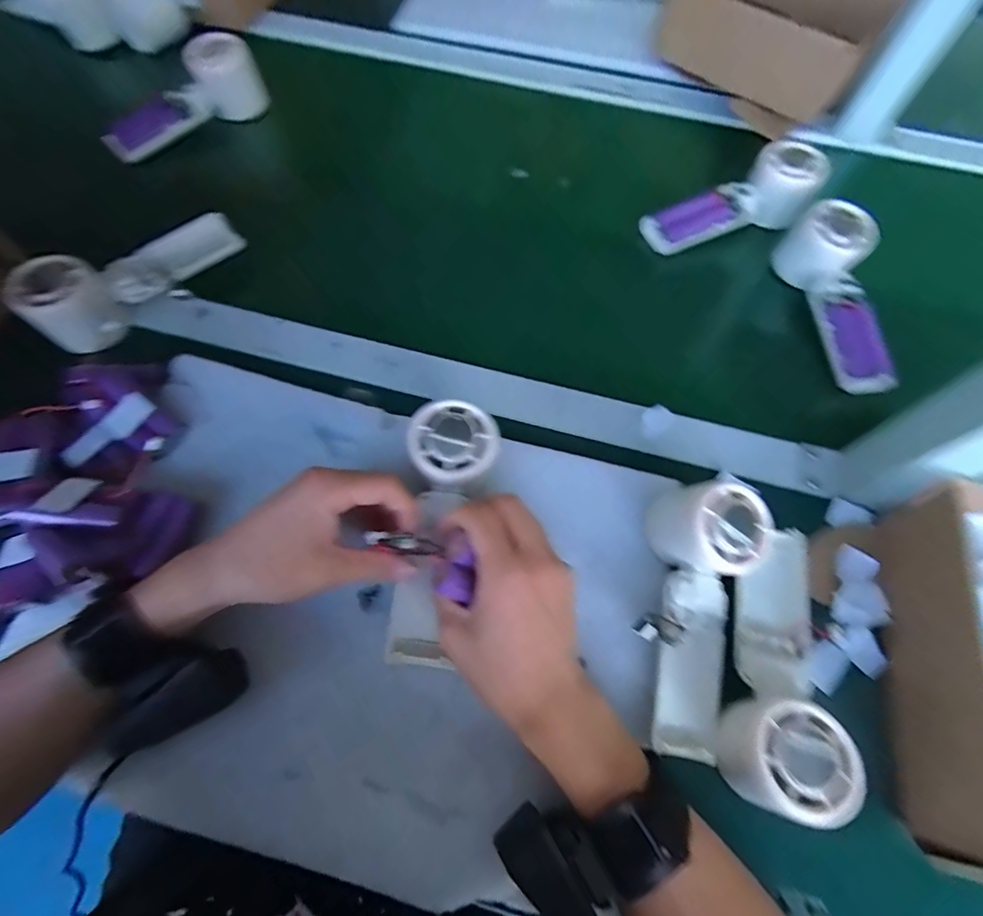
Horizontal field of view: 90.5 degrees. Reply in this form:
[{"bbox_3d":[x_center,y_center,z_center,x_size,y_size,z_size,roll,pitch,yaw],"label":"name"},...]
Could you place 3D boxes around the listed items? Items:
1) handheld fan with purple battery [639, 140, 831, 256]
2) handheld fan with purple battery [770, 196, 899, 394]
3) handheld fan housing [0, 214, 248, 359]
[{"bbox_3d":[0.231,-0.244,0.472,0.170,0.047,0.053,-22,68,4],"label":"handheld fan with purple battery"},{"bbox_3d":[0.307,-0.138,0.428,0.055,0.047,0.165,-11,81,-6],"label":"handheld fan with purple battery"},{"bbox_3d":[-0.286,-0.150,0.397,0.164,0.049,0.063,-39,72,-16],"label":"handheld fan housing"}]

